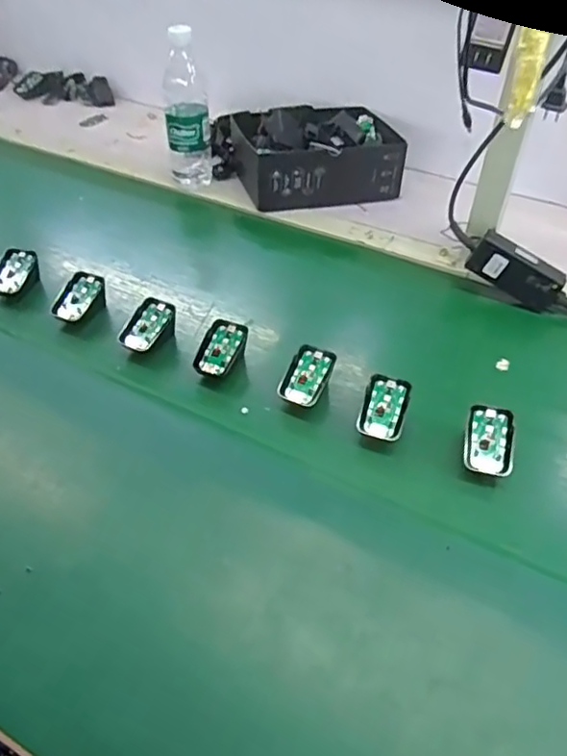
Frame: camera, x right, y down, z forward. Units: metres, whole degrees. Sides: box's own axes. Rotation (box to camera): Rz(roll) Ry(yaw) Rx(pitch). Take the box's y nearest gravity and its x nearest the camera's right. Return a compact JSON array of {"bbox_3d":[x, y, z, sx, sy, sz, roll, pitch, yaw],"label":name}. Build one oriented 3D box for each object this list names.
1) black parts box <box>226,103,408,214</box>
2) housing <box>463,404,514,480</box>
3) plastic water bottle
[{"bbox_3d":[0.056,-0.365,0.974,0.256,0.096,0.191,-7,44,-9],"label":"black parts box"},{"bbox_3d":[0.198,0.062,0.574,0.044,0.033,0.065,10,44,9],"label":"housing"},{"bbox_3d":[-0.150,-0.408,0.919,0.063,0.235,0.061,-5,44,-7],"label":"plastic water bottle"}]

